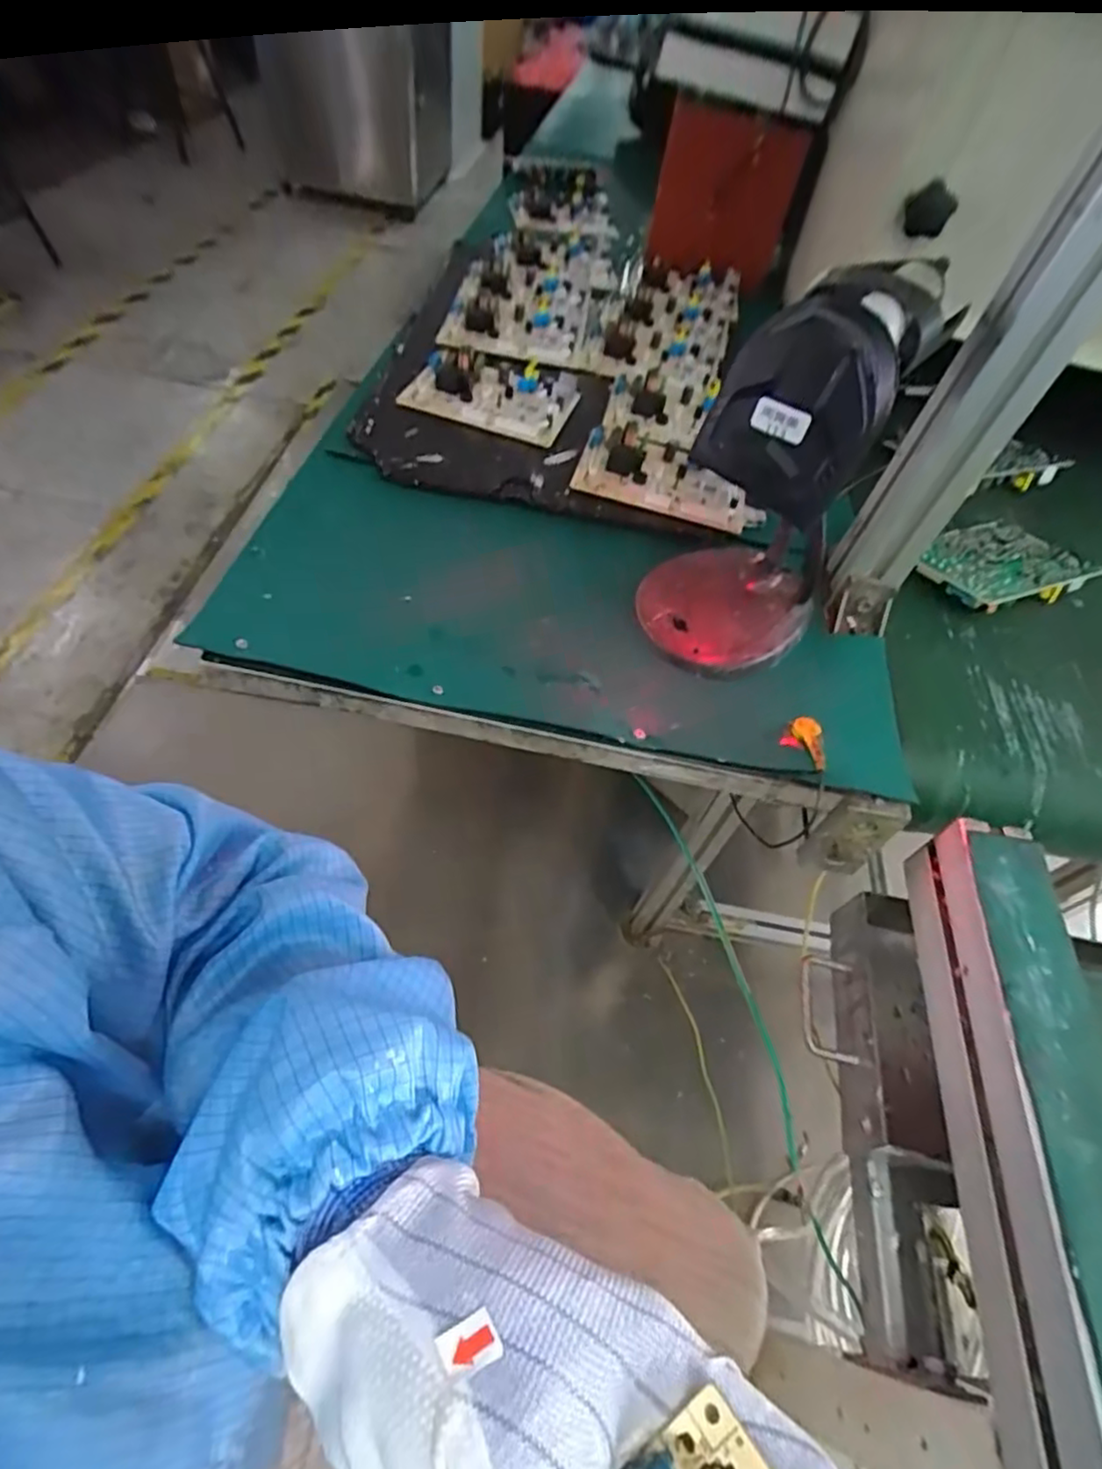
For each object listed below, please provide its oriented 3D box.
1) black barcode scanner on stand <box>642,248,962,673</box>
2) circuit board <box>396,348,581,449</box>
[{"bbox_3d":[0.126,-0.152,0.397,0.104,0.204,0.154,26,55,11],"label":"black barcode scanner on stand"},{"bbox_3d":[-0.051,-0.308,0.605,0.138,0.025,0.102,19,54,7],"label":"circuit board"}]

